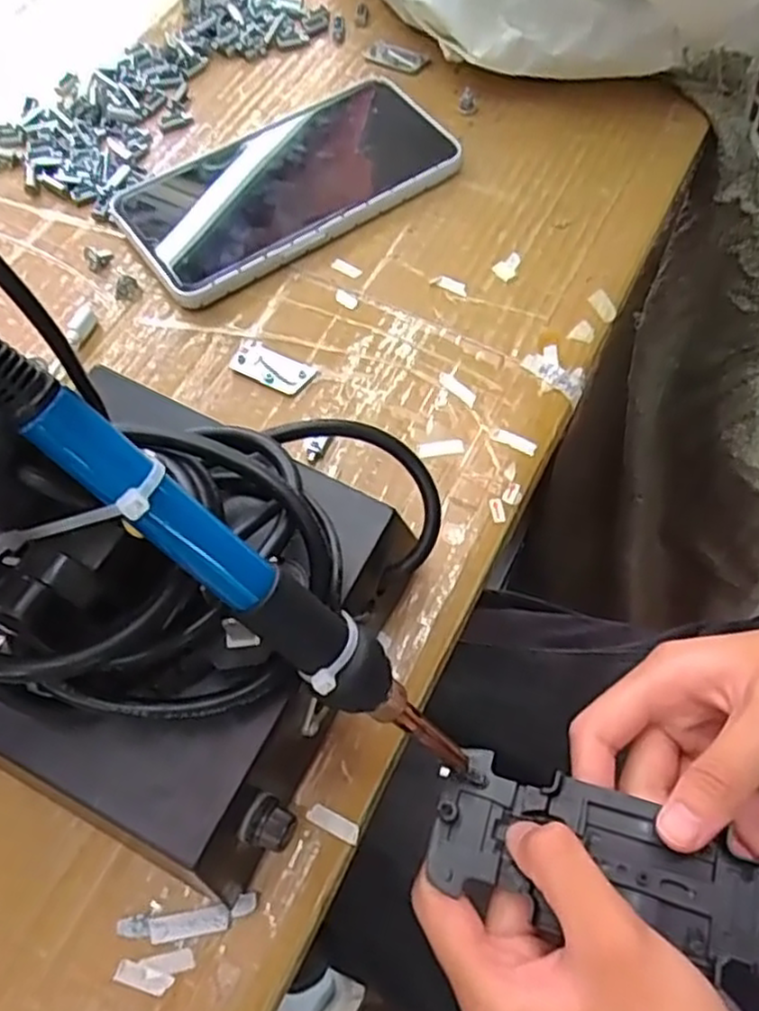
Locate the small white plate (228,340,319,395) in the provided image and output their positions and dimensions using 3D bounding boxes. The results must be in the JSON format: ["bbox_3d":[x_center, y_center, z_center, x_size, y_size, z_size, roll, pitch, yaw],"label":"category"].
[{"bbox_3d":[-0.048,-0.062,0.318,0.036,0.004,0.017,25,68,11],"label":"small white plate"}]

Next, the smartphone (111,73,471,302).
[{"bbox_3d":[-0.045,-0.165,0.360,0.163,0.014,0.085,-34,70,-15],"label":"smartphone"}]

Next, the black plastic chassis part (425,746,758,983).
[{"bbox_3d":[0.081,0.118,0.230,0.125,0.008,0.045,13,65,16],"label":"black plastic chassis part"}]

